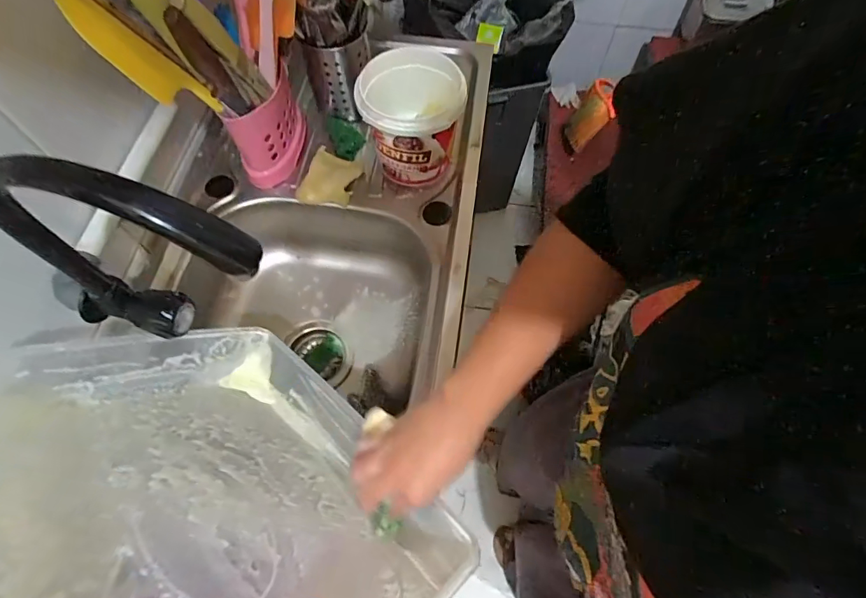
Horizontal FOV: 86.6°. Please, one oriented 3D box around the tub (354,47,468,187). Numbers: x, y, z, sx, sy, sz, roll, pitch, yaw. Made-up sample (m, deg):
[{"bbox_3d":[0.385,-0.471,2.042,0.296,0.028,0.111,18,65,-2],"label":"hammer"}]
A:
[{"bbox_3d":[-0.028,-0.229,0.600,0.125,0.121,0.122,0,64,-1],"label":"tub"}]

